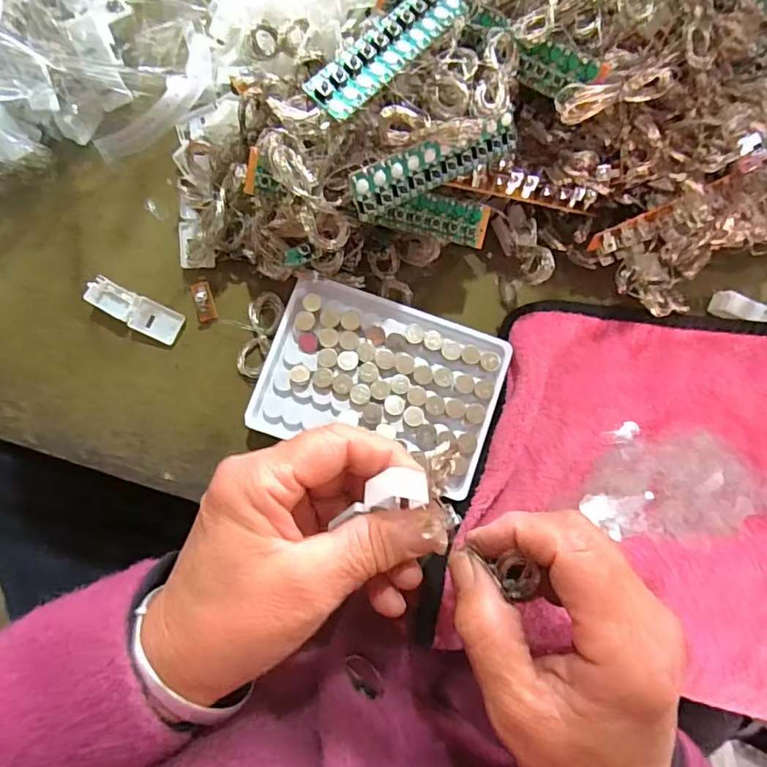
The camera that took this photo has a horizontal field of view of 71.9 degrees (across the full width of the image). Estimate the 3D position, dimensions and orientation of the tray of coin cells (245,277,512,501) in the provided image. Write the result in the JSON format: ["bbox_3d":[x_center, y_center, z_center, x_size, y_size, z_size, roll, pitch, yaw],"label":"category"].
[{"bbox_3d":[-0.001,0.000,0.301,0.129,0.015,0.092,20,83,0],"label":"tray of coin cells"}]

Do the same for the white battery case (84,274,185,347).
[{"bbox_3d":[-0.145,-0.043,0.309,0.054,0.009,0.020,26,83,1],"label":"white battery case"}]

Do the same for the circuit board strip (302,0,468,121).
[{"bbox_3d":[0.003,-0.152,0.238,0.020,0.004,0.093,47,72,-19],"label":"circuit board strip"}]

